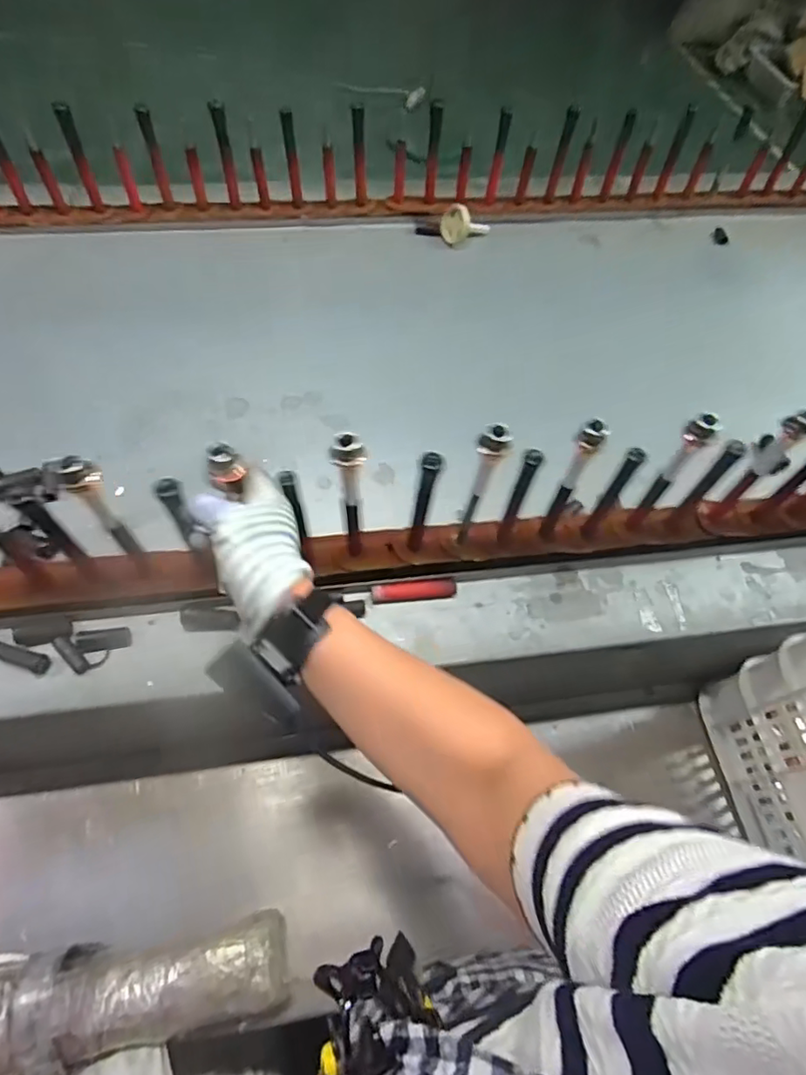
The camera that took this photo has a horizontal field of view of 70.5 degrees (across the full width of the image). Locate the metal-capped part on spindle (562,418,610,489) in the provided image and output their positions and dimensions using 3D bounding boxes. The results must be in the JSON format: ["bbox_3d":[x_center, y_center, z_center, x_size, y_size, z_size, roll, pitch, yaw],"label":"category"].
[{"bbox_3d":[0.162,-0.071,0.514,0.021,0.086,0.019,23,64,13],"label":"metal-capped part on spindle"}]

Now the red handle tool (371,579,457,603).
[{"bbox_3d":[0.012,0.057,0.600,0.087,0.019,0.018,-8,61,-3],"label":"red handle tool"}]

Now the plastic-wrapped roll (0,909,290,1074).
[{"bbox_3d":[-0.329,0.435,0.517,0.427,0.070,0.101,-11,62,-5],"label":"plastic-wrapped roll"}]

